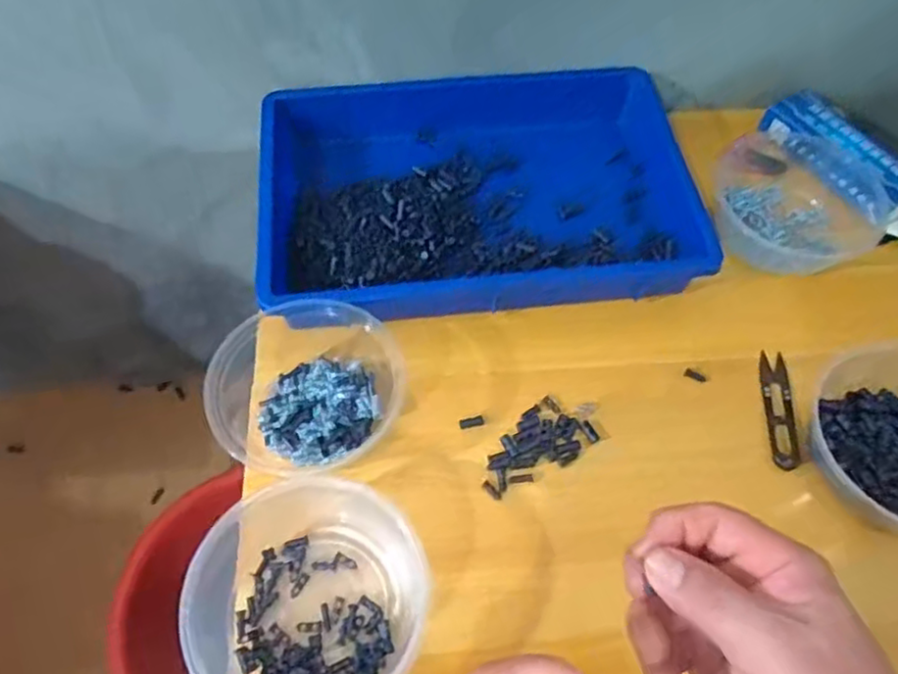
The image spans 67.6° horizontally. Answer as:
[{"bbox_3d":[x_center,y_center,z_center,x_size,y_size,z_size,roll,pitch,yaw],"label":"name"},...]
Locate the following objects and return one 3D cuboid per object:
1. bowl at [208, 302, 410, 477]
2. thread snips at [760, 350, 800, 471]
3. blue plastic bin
[{"bbox_3d":[-0.104,0.030,0.494,0.132,0.054,0.126,2,59,-3],"label":"bowl"},{"bbox_3d":[0.260,0.055,0.526,0.022,0.008,0.102,8,59,1],"label":"thread snips"},{"bbox_3d":[0.020,-0.137,0.595,0.363,0.063,0.261,-4,59,-6],"label":"blue plastic bin"}]

